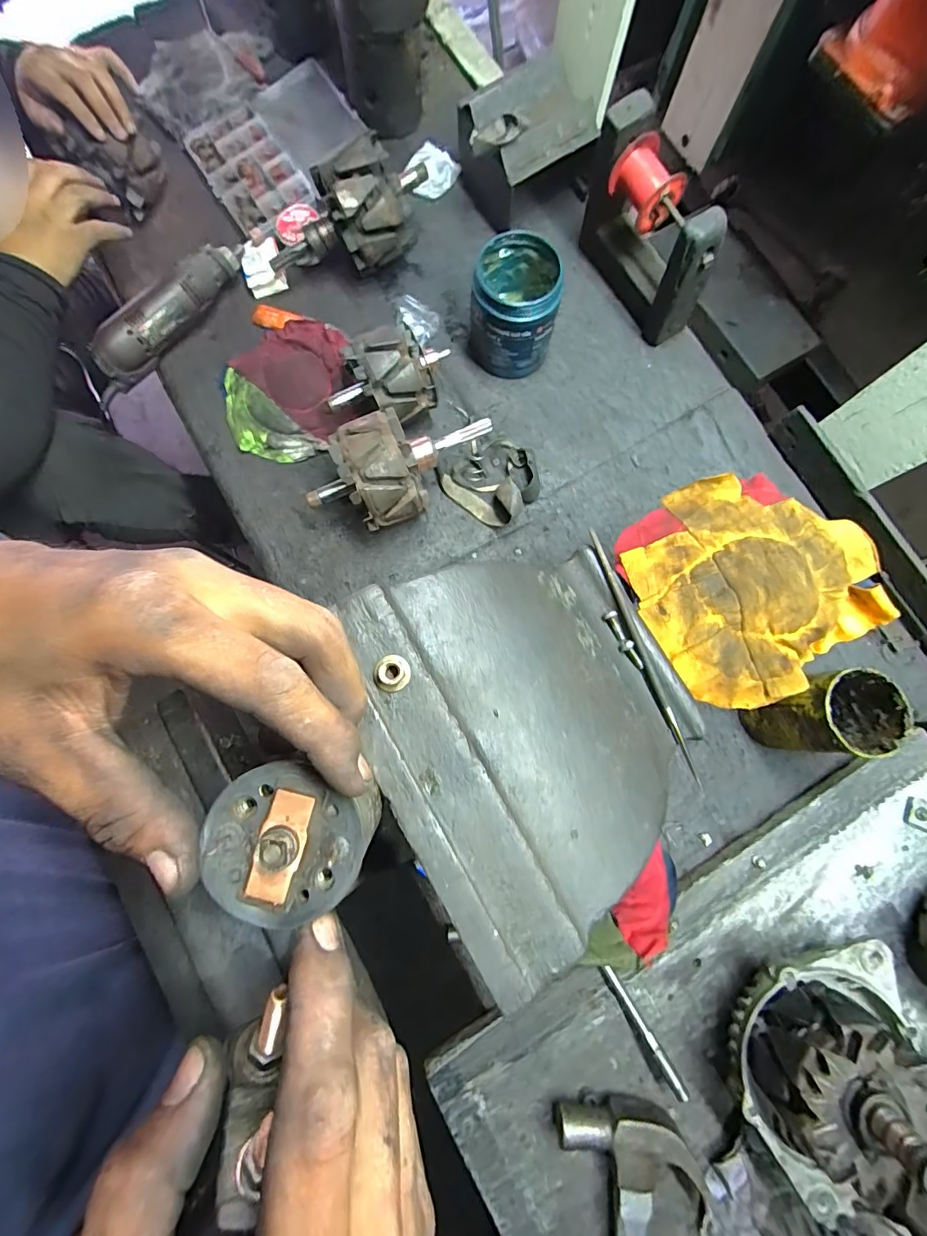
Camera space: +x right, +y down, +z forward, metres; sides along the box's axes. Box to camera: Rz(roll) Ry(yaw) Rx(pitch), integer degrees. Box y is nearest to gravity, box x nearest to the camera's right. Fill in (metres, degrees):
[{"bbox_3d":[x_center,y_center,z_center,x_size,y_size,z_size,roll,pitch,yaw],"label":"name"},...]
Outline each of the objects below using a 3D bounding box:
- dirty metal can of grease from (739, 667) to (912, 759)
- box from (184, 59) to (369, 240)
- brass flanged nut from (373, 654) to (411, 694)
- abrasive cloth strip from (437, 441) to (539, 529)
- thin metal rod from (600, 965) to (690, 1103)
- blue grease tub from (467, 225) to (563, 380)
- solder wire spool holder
[{"bbox_3d":[0.333,0.088,0.442,0.079,0.116,0.067,-10,81,-4],"label":"dirty metal can of grease"},{"bbox_3d":[-0.225,-0.582,0.586,0.200,0.025,0.182,-34,83,-7],"label":"box"},{"bbox_3d":[-0.034,0.026,0.221,0.017,0.009,0.017,-14,81,-4],"label":"brass flanged nut"},{"bbox_3d":[0.035,-0.153,0.511,0.094,0.043,0.094,44,82,5],"label":"abrasive cloth strip"},{"bbox_3d":[0.154,0.351,0.401,0.009,0.008,0.101,-32,62,-7],"label":"thin metal rod"},{"bbox_3d":[0.053,-0.327,0.503,0.089,0.098,0.094,0,80,-2],"label":"blue grease tub"},{"bbox_3d":[0.191,-0.411,0.506,0.060,0.151,0.182,-30,83,-6],"label":"solder wire spool holder"}]

